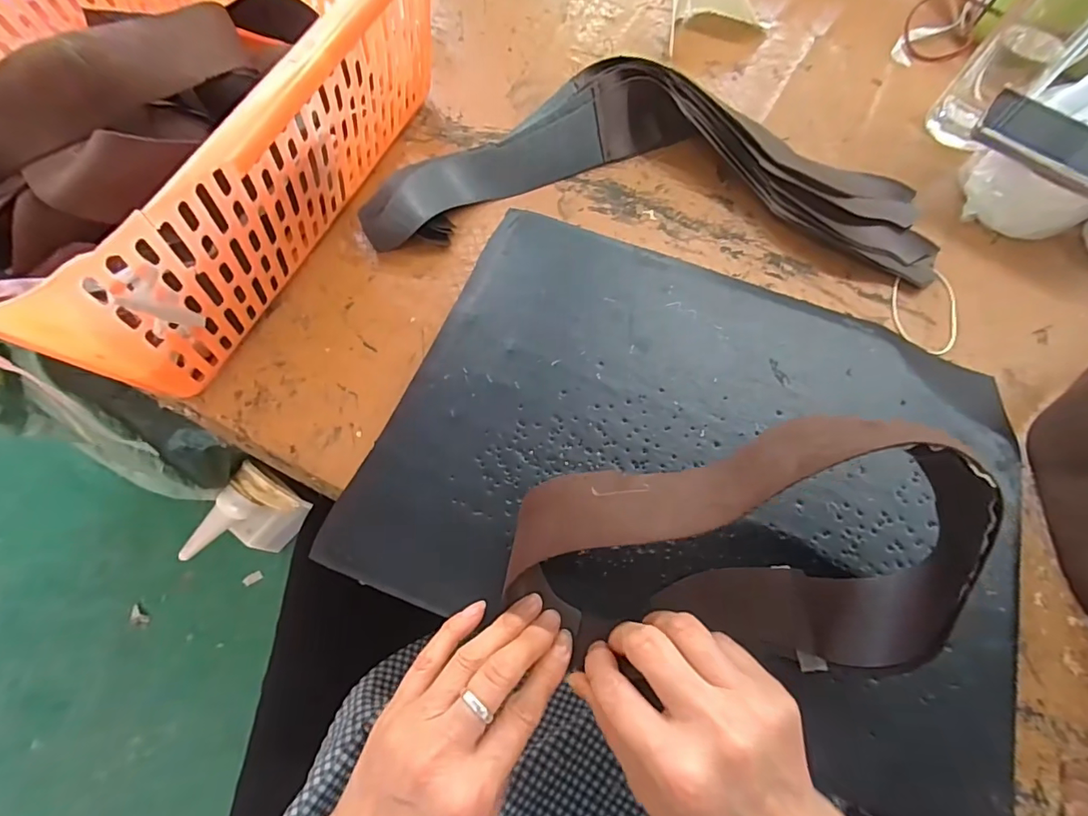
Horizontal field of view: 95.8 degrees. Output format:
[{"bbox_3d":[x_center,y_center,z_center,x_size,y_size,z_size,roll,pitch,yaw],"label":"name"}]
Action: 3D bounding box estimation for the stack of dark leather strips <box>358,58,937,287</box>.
[{"bbox_3d":[0.100,-0.221,0.433,0.471,0.049,0.197,4,66,-1],"label":"stack of dark leather strips"}]

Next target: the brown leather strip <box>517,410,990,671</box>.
[{"bbox_3d":[0.105,0.069,0.251,0.241,0.123,0.109,2,64,-2],"label":"brown leather strip"}]

